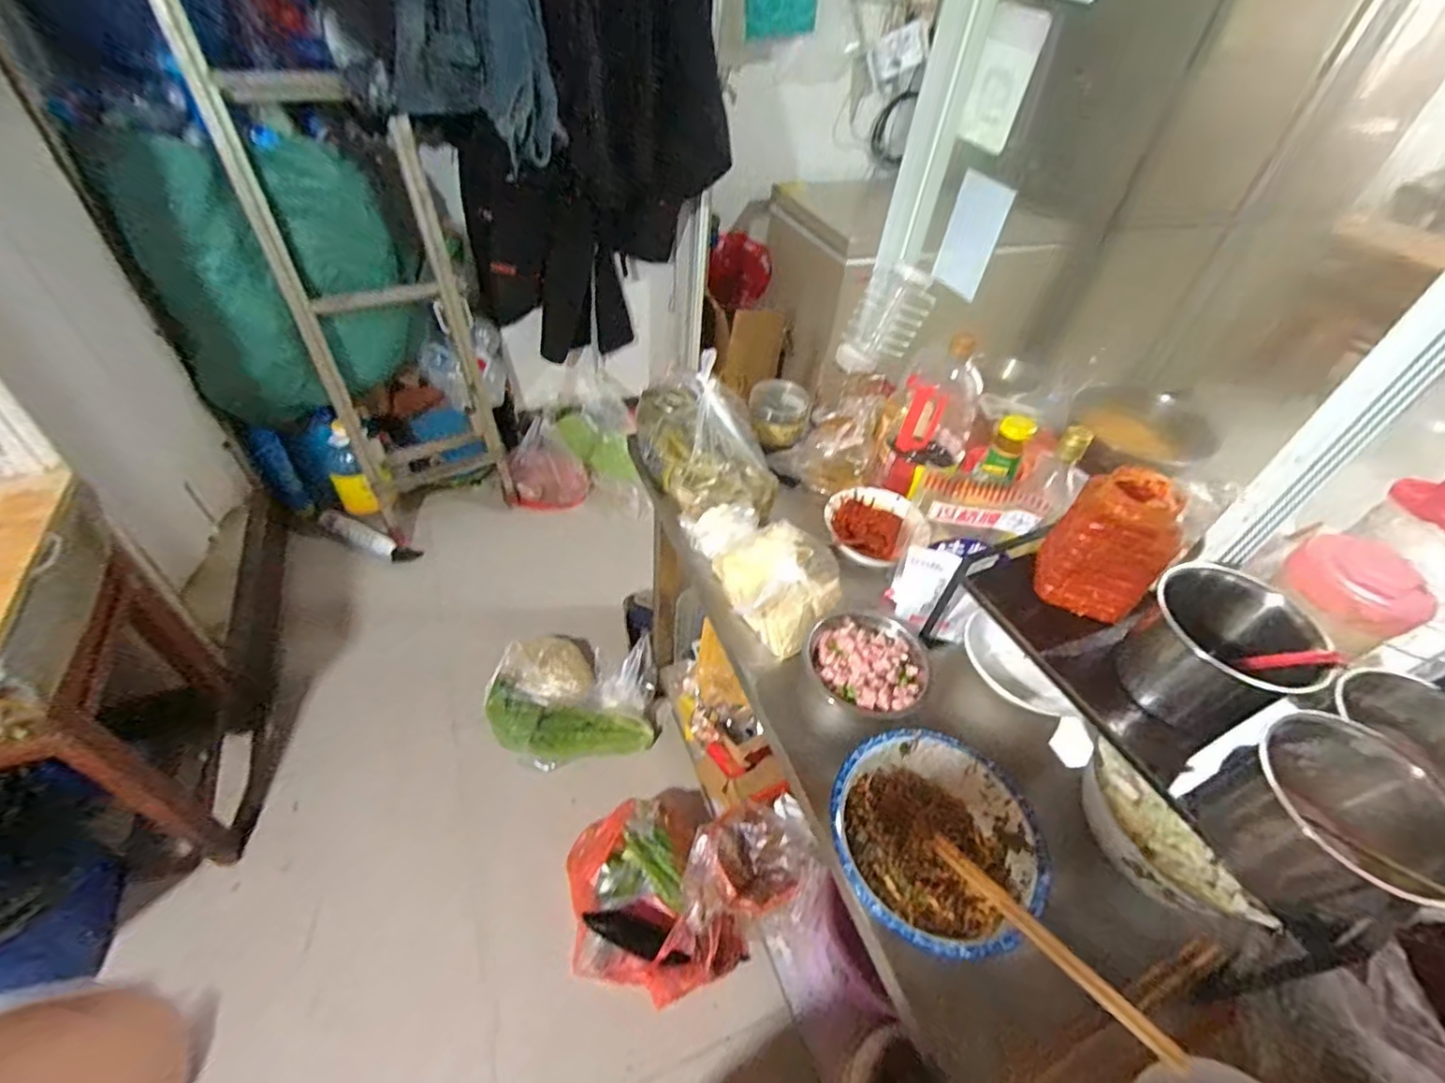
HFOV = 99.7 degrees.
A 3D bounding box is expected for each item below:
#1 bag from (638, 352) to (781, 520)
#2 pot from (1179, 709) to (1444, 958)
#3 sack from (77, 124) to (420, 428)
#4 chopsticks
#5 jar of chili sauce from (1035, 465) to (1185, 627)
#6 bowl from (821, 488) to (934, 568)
[{"bbox_3d":[-0.025,-0.167,0.942,0.185,0.136,0.271,-8,47,-14],"label":"bag"},{"bbox_3d":[0.460,0.216,0.467,0.112,0.101,0.129,-20,50,-24],"label":"pot"},{"bbox_3d":[-1.066,-0.609,1.544,0.555,0.694,0.337,-30,55,-31],"label":"sack"},{"bbox_3d":[0.269,0.333,0.514,0.017,0.012,0.216,-24,37,-27],"label":"chopsticks"},{"bbox_3d":[0.401,0.002,0.634,0.095,0.135,0.083,24,47,17],"label":"jar of chili sauce"},{"bbox_3d":[0.225,-0.029,0.908,0.142,0.046,0.137,3,45,-3],"label":"bowl"}]

